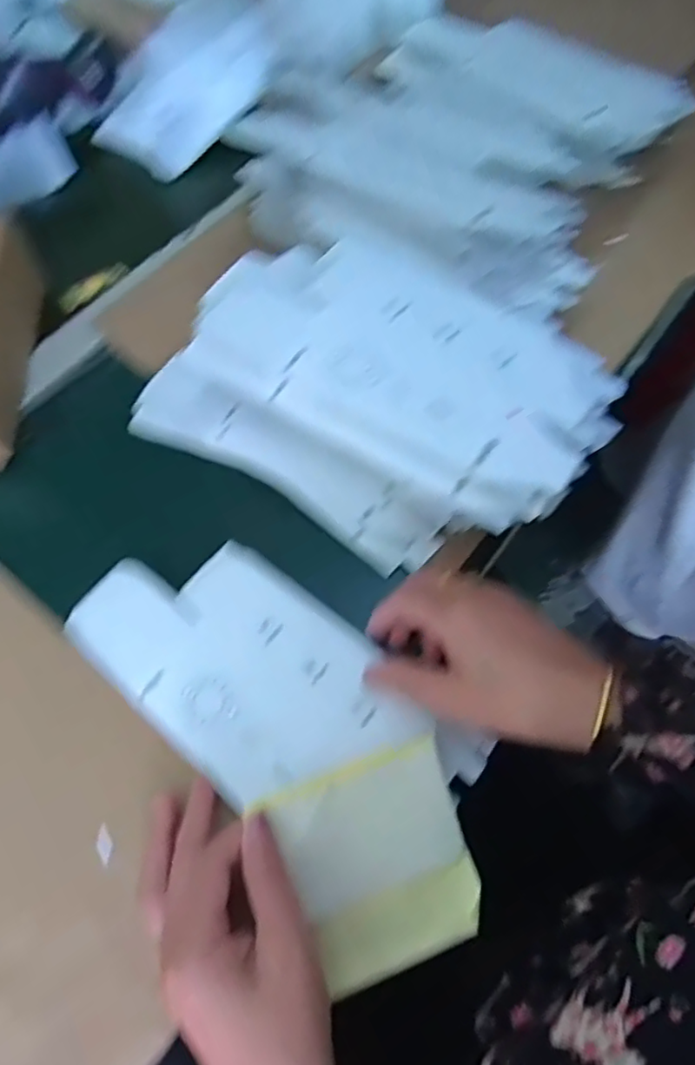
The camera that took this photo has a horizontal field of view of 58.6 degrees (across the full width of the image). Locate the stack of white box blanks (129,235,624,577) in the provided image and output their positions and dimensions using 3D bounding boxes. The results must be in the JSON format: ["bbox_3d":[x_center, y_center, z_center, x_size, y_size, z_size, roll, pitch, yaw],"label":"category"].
[{"bbox_3d":[0.014,-0.108,0.471,0.333,0.094,0.194,30,68,16],"label":"stack of white box blanks"}]

